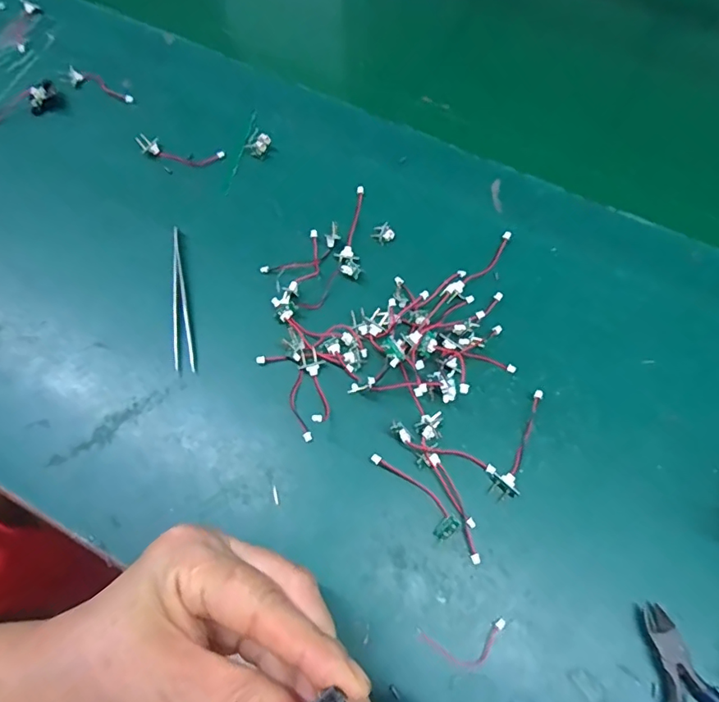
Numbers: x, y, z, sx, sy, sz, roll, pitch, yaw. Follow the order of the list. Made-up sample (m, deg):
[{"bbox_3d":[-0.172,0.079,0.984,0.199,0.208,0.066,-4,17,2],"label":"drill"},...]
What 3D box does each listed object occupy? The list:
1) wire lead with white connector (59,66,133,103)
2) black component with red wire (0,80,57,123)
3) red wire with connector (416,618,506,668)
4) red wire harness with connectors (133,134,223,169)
[{"bbox_3d":[-0.202,-0.207,0.395,0.062,0.009,0.017,18,68,7],"label":"wire lead with white connector"},{"bbox_3d":[-0.256,-0.180,0.380,0.065,0.010,0.019,-32,69,-4],"label":"black component with red wire"},{"bbox_3d":[0.051,0.144,0.250,0.044,0.004,0.019,-6,67,-3],"label":"red wire with connector"},{"bbox_3d":[-0.128,-0.145,0.366,0.058,0.010,0.017,9,67,3],"label":"red wire harness with connectors"}]

